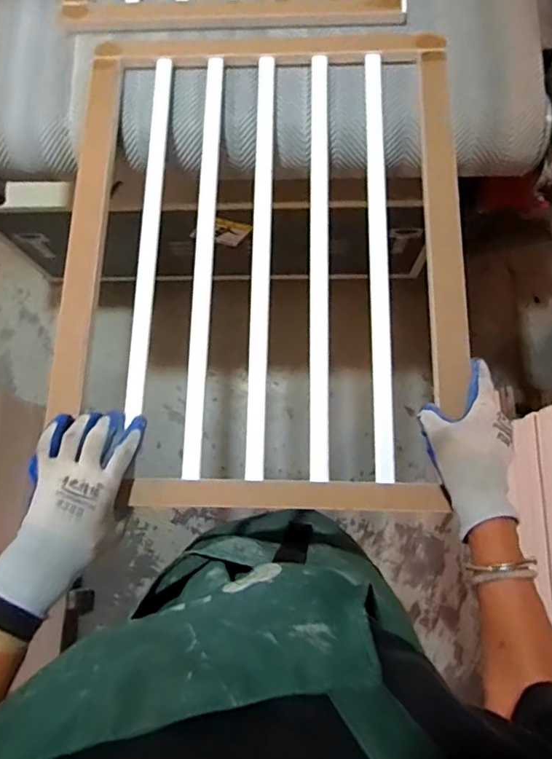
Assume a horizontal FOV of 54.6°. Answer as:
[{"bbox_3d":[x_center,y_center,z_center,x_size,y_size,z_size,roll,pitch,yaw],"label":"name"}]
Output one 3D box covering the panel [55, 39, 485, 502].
[{"bbox_3d":[-0.014,-0.180,0.649,0.465,0.040,0.658,1,77,2],"label":"panel"}]

